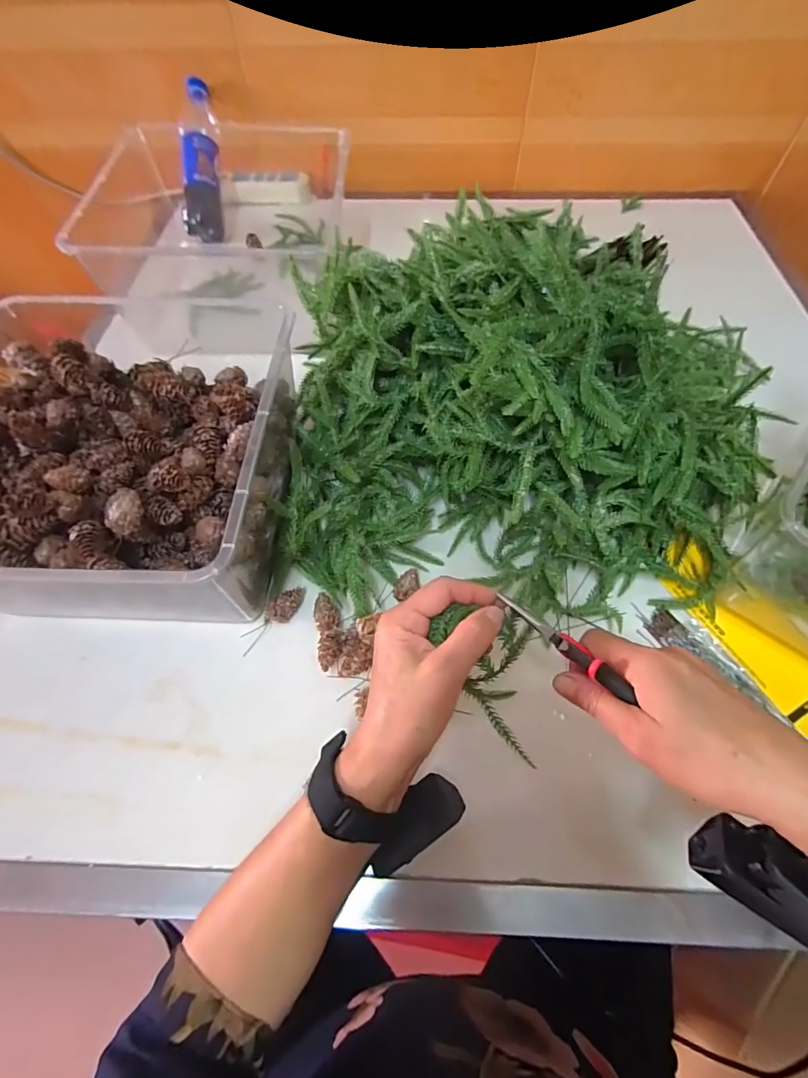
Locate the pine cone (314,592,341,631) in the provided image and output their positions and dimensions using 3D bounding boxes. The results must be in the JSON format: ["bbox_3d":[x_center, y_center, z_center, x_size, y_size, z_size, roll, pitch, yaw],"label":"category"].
[{"bbox_3d":[-0.070,0.071,0.420,0.021,0.025,0.039,-13,61,-6],"label":"pine cone"}]

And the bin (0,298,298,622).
[{"bbox_3d":[-0.248,-0.076,0.439,0.285,0.148,0.318,1,59,3],"label":"bin"}]

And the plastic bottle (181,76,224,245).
[{"bbox_3d":[-0.327,-0.606,0.733,0.058,0.058,0.243,0,92,1],"label":"plastic bottle"}]

